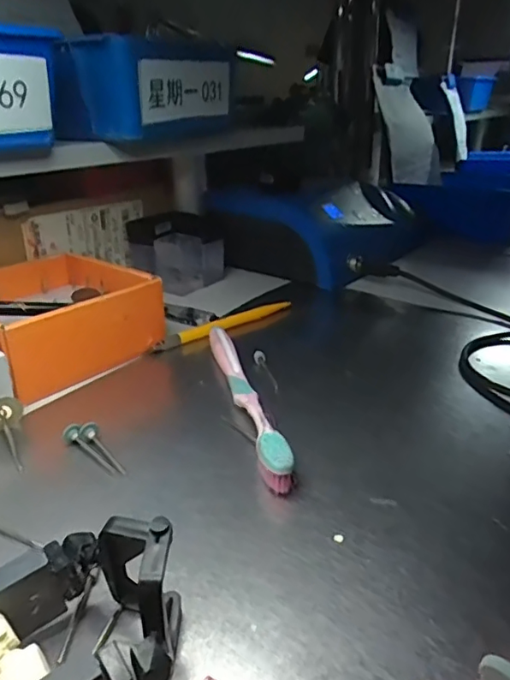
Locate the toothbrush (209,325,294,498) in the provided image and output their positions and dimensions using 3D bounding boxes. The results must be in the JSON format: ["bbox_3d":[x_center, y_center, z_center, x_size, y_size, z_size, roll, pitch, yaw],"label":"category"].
[{"bbox_3d":[-0.008,0.029,0.313,0.015,0.019,0.175,-6,24,-12],"label":"toothbrush"}]

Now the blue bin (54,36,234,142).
[{"bbox_3d":[-0.080,-0.193,0.413,0.076,0.063,0.140,13,27,29],"label":"blue bin"}]

